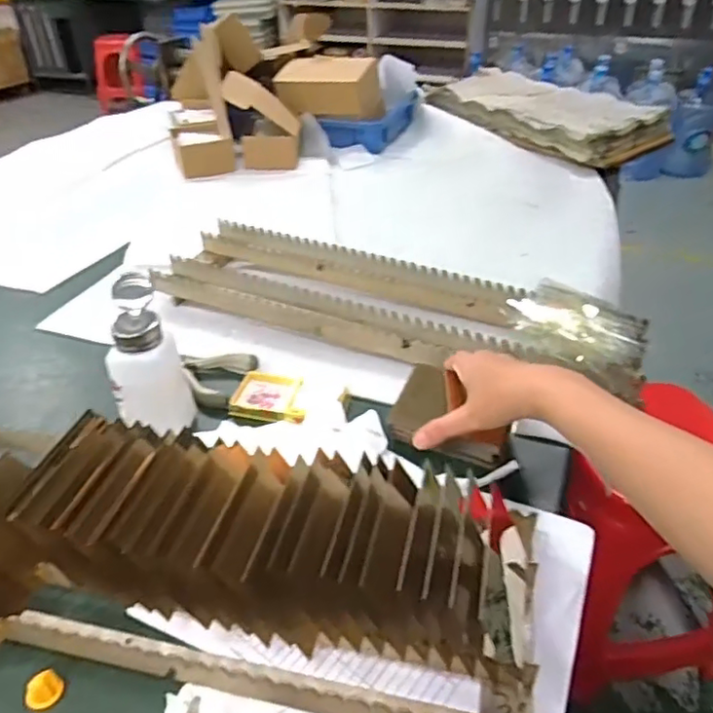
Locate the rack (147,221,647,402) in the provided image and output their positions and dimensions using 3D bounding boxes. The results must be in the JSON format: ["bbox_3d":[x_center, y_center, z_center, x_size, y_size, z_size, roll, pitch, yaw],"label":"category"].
[{"bbox_3d":[0.037,-0.067,0.698,0.545,0.046,0.167,16,40,20],"label":"rack"}]

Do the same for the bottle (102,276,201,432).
[{"bbox_3d":[-0.188,0.005,0.541,0.067,0.128,0.074,-13,39,-16],"label":"bottle"}]

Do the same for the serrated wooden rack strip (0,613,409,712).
[{"bbox_3d":[-0.065,0.192,0.363,0.329,0.023,0.021,7,38,10],"label":"serrated wooden rack strip"}]

